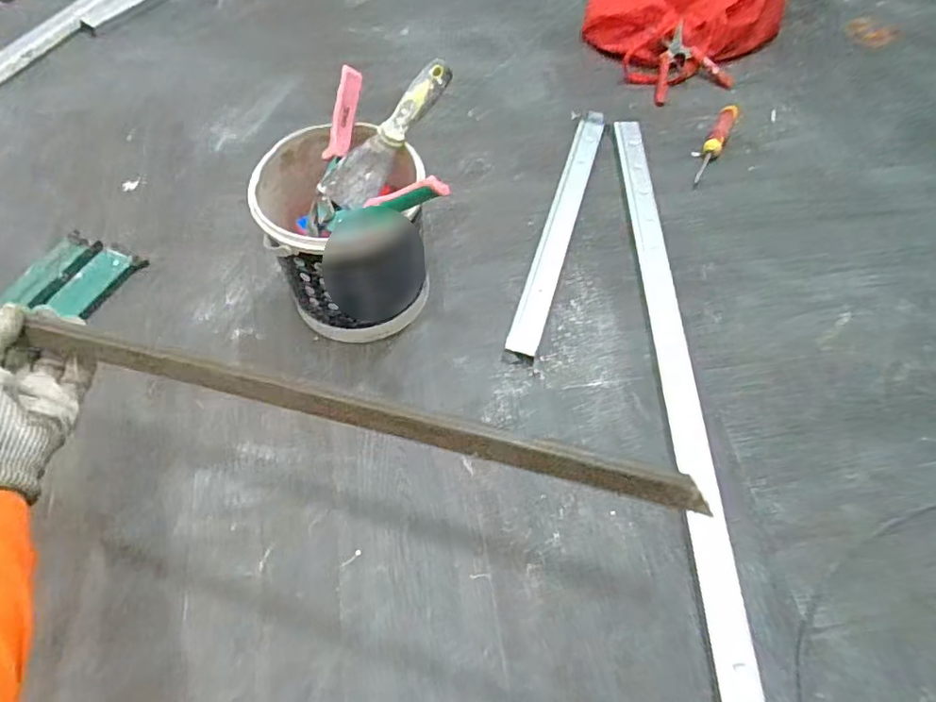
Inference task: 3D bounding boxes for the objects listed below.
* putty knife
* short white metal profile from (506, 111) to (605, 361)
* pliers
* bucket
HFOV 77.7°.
[{"bbox_3d":[-0.083,-0.236,0.634,0.058,0.019,0.190,40,93,18],"label":"putty knife"},{"bbox_3d":[0.132,-0.184,0.825,0.043,0.020,0.457,16,61,6],"label":"short white metal profile"},{"bbox_3d":[0.371,-0.493,0.997,0.128,0.027,0.125,-14,74,1],"label":"pliers"},{"bbox_3d":[-0.141,-0.135,0.695,0.196,0.199,0.181,1,61,-2],"label":"bucket"}]

